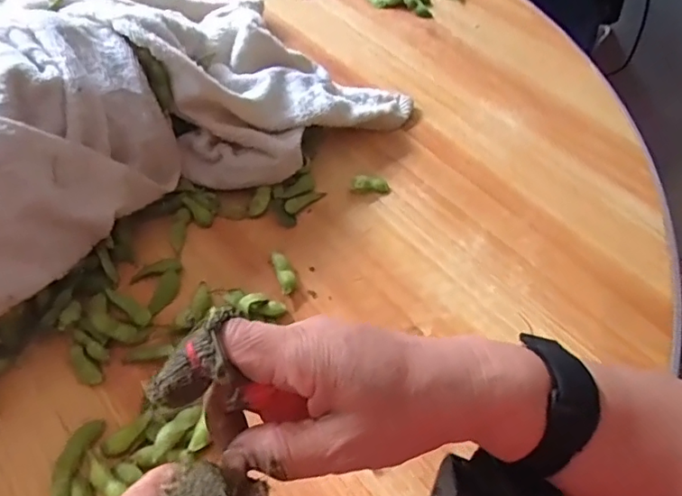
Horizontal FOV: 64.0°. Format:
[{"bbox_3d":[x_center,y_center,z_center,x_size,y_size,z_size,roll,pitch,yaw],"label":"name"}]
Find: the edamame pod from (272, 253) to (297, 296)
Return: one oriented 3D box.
[{"bbox_3d":[-0.042,0.016,0.405,0.012,0.008,0.040,-13,54,-16],"label":"edamame pod"}]

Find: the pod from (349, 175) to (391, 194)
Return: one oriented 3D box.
[{"bbox_3d":[0.025,-0.056,0.470,0.033,0.012,0.014,0,52,-7],"label":"pod"}]

